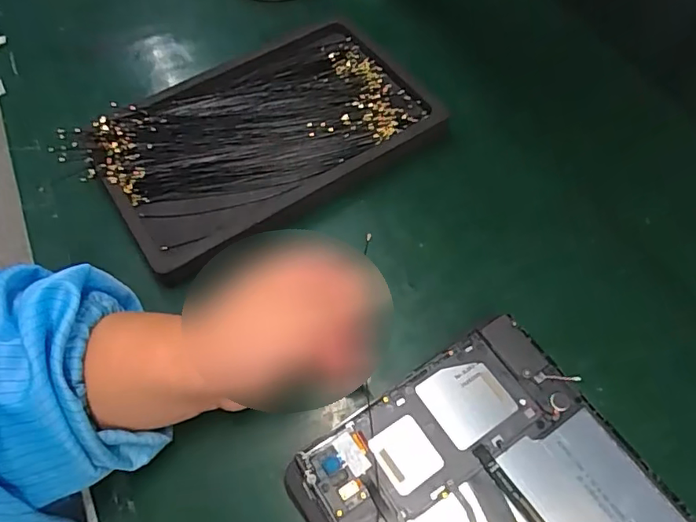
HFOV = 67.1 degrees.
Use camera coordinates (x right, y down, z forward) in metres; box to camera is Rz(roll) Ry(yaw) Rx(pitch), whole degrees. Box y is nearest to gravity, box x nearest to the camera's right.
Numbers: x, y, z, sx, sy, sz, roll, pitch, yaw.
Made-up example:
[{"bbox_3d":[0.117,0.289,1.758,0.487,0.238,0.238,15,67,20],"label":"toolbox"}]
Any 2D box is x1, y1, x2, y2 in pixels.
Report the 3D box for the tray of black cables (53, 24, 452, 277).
[{"bbox_3d":[-0.069,-0.098,0.406,0.249,0.021,0.163,-32,65,-13],"label":"tray of black cables"}]

